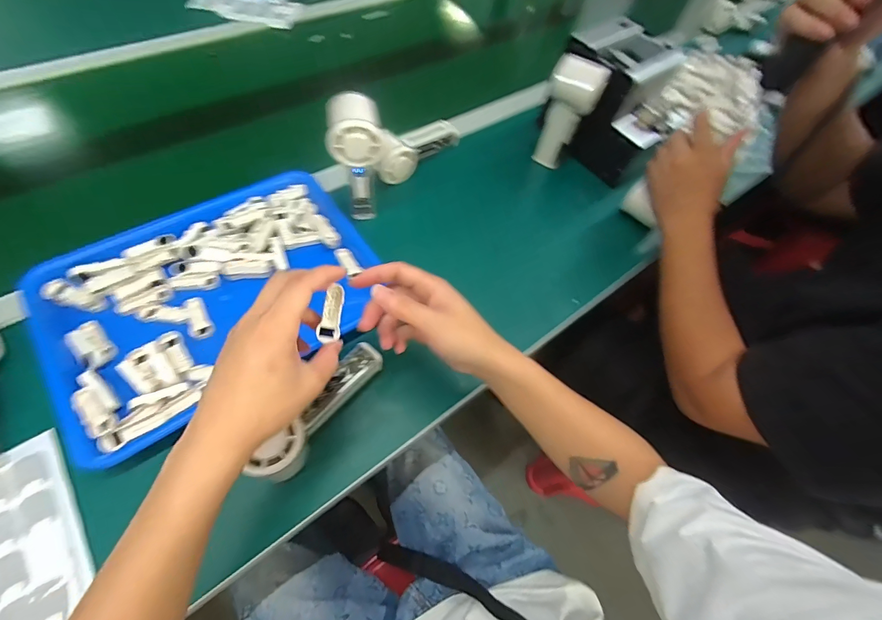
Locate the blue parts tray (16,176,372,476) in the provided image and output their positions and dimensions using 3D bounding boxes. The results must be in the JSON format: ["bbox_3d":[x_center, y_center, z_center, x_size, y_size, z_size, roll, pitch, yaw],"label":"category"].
[{"bbox_3d":[-0.249,-0.028,0.425,0.335,0.029,0.271,-25,67,-19],"label":"blue parts tray"}]

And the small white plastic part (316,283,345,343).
[{"bbox_3d":[-0.093,0.003,0.323,0.017,0.009,0.049,11,88,2],"label":"small white plastic part"}]

